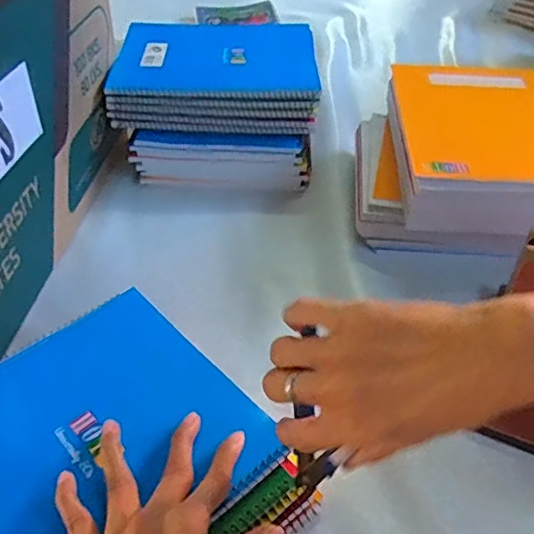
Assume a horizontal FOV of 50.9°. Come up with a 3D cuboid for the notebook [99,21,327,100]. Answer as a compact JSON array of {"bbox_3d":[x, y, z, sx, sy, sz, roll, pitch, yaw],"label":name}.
[{"bbox_3d":[-0.064,-0.267,0.717,0.250,0.014,0.209,0,43,0],"label":"notebook"}]

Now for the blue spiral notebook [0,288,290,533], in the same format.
[{"bbox_3d":[-0.141,0.129,0.377,0.250,0.015,0.200,-32,51,-30],"label":"blue spiral notebook"}]

